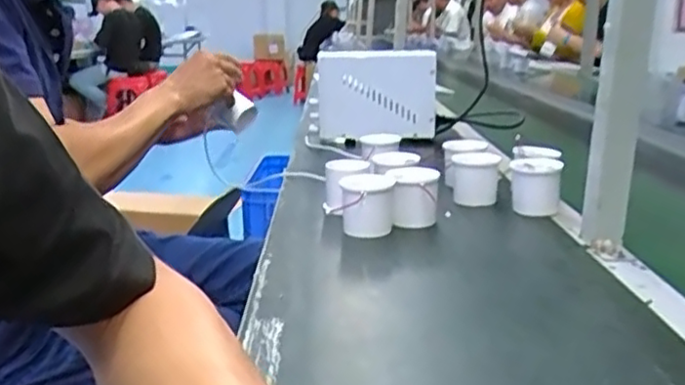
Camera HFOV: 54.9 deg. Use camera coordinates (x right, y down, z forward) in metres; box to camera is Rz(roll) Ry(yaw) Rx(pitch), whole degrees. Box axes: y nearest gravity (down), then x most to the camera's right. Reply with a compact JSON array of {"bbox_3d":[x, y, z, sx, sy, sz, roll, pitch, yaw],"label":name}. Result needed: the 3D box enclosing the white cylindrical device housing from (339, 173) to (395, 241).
[{"bbox_3d":[0.024,0.014,0.681,0.052,0.055,0.065,-2,15,-3],"label":"white cylindrical device housing"}]

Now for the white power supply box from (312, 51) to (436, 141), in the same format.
[{"bbox_3d":[0.053,-0.159,1.111,0.199,0.148,0.053,-1,15,0],"label":"white power supply box"}]

